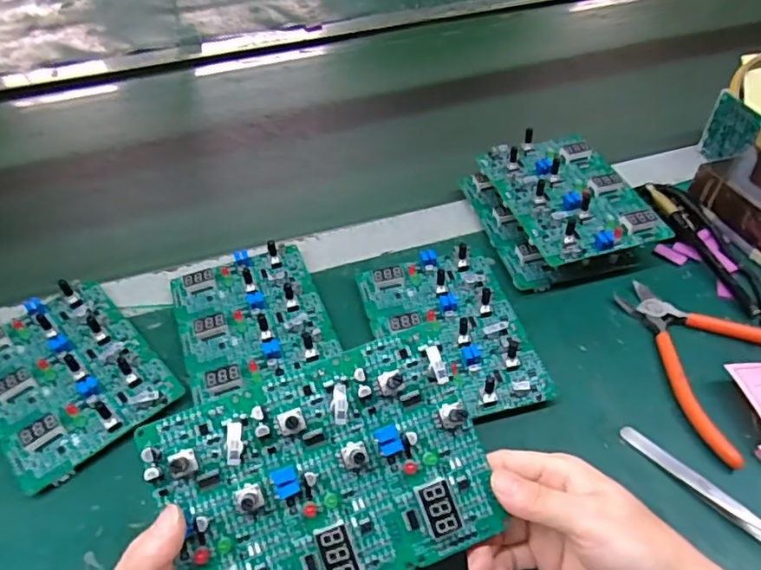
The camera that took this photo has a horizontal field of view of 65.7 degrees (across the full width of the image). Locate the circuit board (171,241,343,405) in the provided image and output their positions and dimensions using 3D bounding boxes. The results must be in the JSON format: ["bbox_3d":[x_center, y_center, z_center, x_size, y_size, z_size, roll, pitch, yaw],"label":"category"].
[{"bbox_3d":[-0.095,0.024,0.441,0.106,0.024,0.127,-16,47,-14],"label":"circuit board"}]

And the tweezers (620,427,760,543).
[{"bbox_3d":[0.194,0.121,0.348,0.012,0.013,0.112,-31,52,-25],"label":"tweezers"}]

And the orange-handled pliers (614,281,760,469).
[{"bbox_3d":[0.241,0.045,0.419,0.115,0.013,0.143,-17,48,-14],"label":"orange-handled pliers"}]

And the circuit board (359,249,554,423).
[{"bbox_3d":[0.052,0.030,0.430,0.107,0.027,0.145,-12,47,-9],"label":"circuit board"}]

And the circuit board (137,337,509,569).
[{"bbox_3d":[-0.024,0.090,0.272,0.144,0.012,0.105,-19,81,-12],"label":"circuit board"}]

